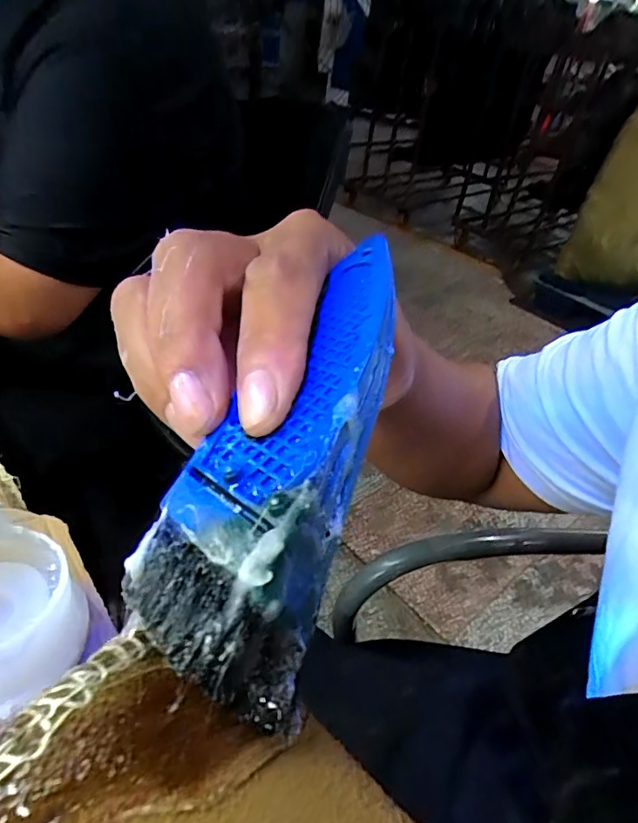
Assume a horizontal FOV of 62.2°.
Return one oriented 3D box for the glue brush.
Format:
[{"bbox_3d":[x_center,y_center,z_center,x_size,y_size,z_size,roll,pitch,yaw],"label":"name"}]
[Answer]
[{"bbox_3d":[-0.006,-0.002,0.124,0.039,0.008,0.131,-2,42,21],"label":"glue brush"}]

